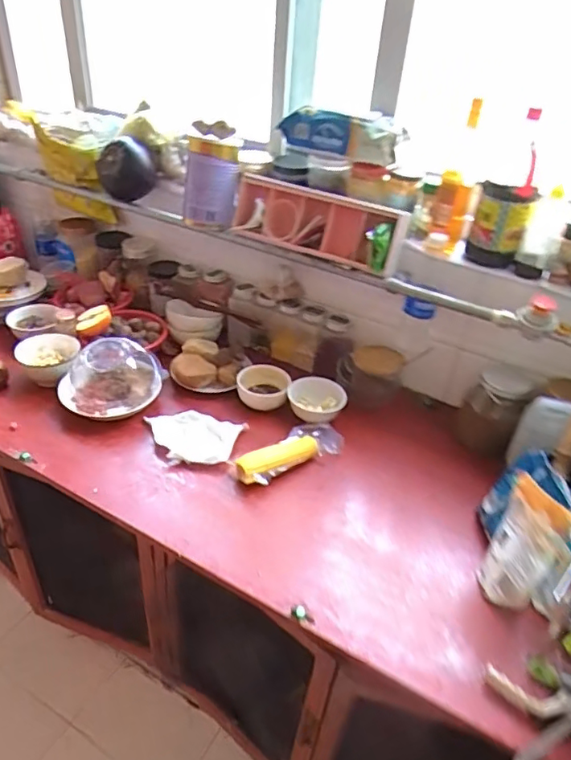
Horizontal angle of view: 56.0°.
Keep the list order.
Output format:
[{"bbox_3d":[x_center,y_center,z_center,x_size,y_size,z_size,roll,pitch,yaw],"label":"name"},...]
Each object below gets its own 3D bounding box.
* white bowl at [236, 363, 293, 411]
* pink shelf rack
[{"bbox_3d":[-0.045,0.013,1.085,0.104,0.042,0.104,3,36,-2],"label":"white bowl"},{"bbox_3d":[0.051,-0.296,1.019,0.329,0.097,0.077,20,39,20],"label":"pink shelf rack"}]

